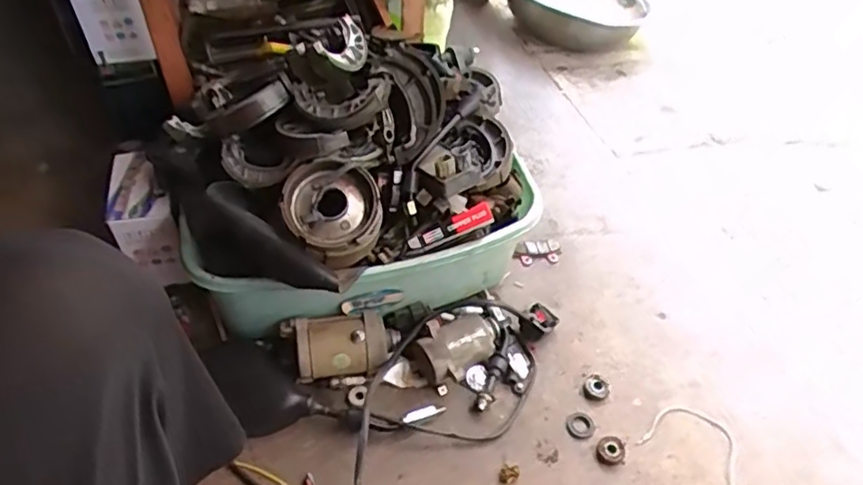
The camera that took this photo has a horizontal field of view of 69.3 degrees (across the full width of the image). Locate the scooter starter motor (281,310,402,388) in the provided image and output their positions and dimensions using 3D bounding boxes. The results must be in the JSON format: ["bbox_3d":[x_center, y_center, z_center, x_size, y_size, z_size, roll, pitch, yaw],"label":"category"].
[{"bbox_3d":[-0.106,0.124,0.756,0.136,0.063,0.066,-10,51,-14],"label":"scooter starter motor"}]

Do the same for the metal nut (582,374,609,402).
[{"bbox_3d":[0.207,0.183,0.783,0.031,0.009,0.033,3,49,-3],"label":"metal nut"}]

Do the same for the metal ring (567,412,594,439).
[{"bbox_3d":[0.180,0.220,0.751,0.033,0.004,0.031,3,49,-3],"label":"metal ring"}]

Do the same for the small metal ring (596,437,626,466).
[{"bbox_3d":[0.210,0.243,0.731,0.032,0.010,0.033,3,49,-3],"label":"small metal ring"}]

